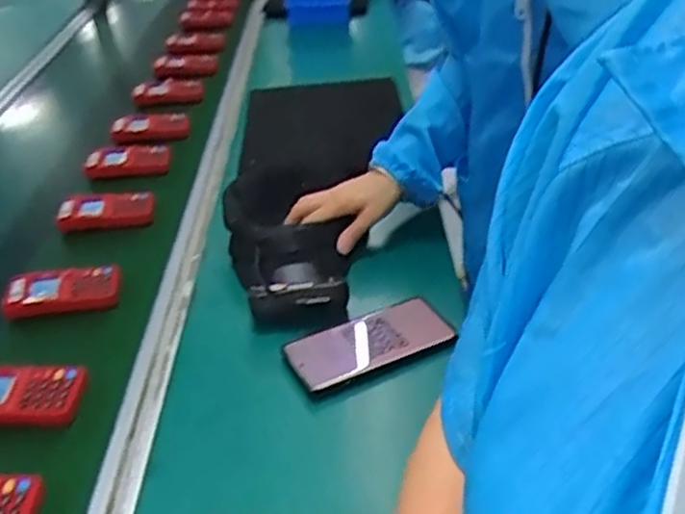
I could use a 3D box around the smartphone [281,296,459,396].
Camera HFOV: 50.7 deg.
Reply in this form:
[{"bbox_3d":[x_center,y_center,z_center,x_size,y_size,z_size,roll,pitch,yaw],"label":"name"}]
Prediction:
[{"bbox_3d":[0.025,0.080,0.710,0.155,0.013,0.067,-20,45,-17],"label":"smartphone"}]

